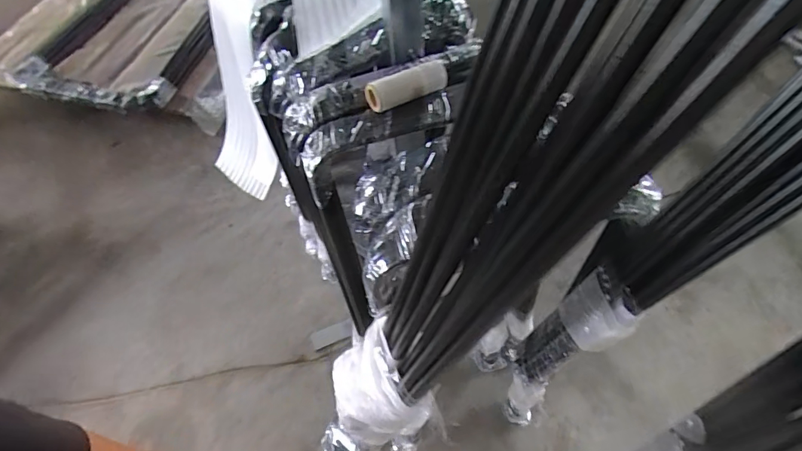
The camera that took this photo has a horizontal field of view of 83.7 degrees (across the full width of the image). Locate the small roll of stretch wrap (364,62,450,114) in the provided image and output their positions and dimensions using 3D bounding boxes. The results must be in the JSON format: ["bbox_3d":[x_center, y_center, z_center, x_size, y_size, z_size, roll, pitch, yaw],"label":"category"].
[{"bbox_3d":[0.007,-0.178,0.579,0.104,0.035,0.028,-21,59,-12],"label":"small roll of stretch wrap"}]

